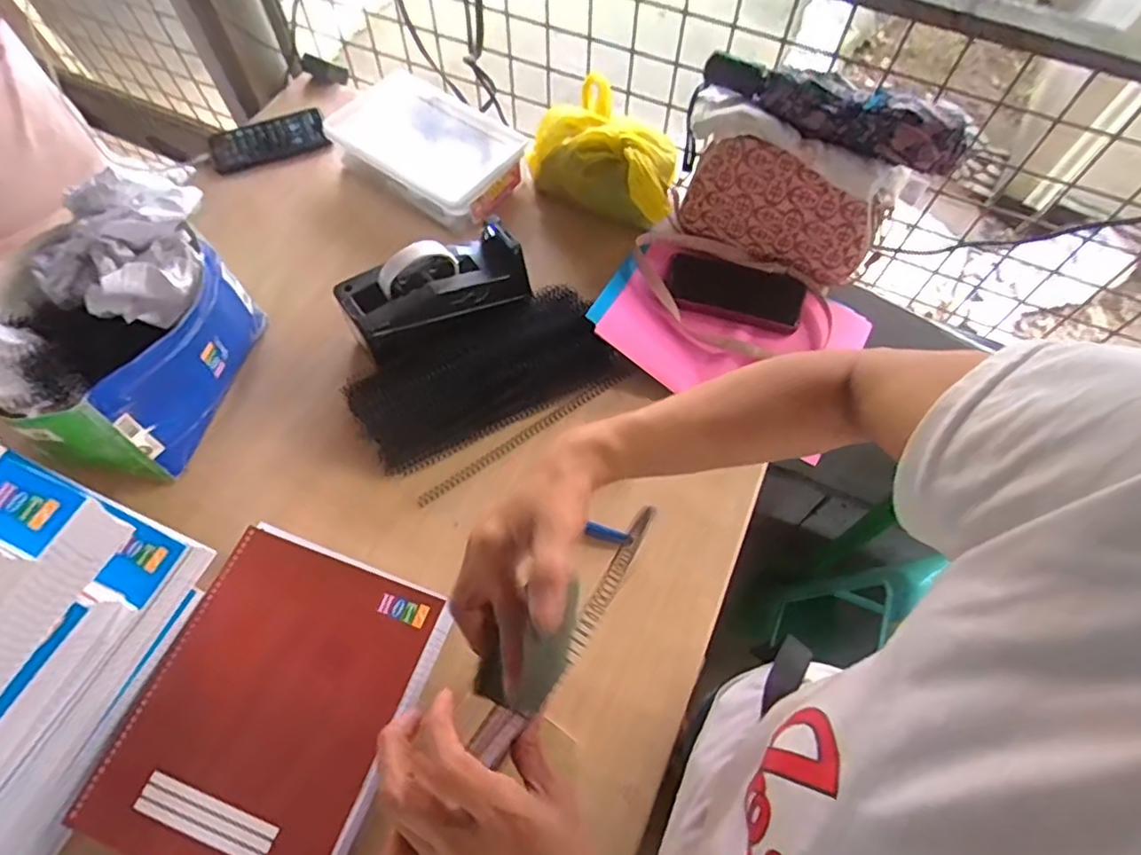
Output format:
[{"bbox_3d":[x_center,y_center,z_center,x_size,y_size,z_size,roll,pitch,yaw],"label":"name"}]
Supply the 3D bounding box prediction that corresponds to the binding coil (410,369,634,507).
[{"bbox_3d":[-0.044,0.006,0.642,0.256,0.013,0.016,-33,68,-17],"label":"binding coil"}]

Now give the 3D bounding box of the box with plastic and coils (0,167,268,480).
[{"bbox_3d":[-0.445,-0.107,0.593,0.210,0.154,0.240,24,64,10],"label":"box with plastic and coils"}]

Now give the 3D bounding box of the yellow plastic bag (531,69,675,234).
[{"bbox_3d":[0.047,-0.346,0.780,0.204,0.098,0.107,28,65,12],"label":"yellow plastic bag"}]

